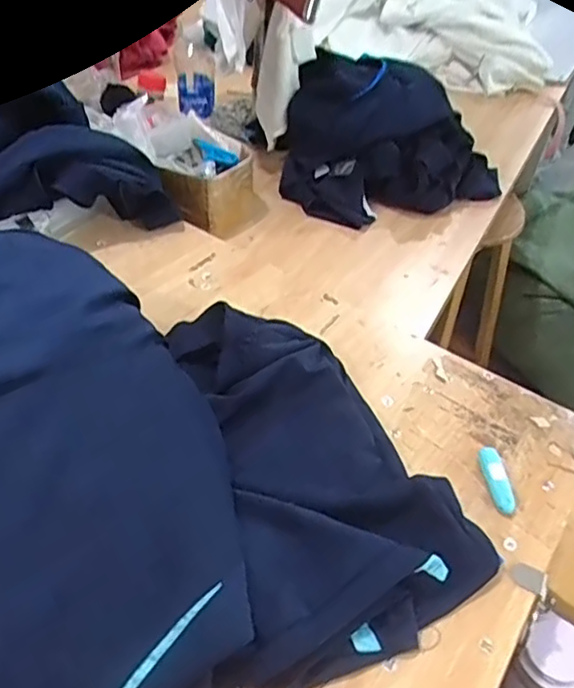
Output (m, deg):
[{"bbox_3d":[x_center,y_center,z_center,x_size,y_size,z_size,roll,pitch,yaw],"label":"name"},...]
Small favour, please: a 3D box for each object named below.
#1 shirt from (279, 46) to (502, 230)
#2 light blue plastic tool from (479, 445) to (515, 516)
[{"bbox_3d":[0.175,-0.310,0.971,0.361,0.167,0.224,7,45,1],"label":"shirt"},{"bbox_3d":[0.199,0.127,0.583,0.020,0.018,0.070,2,45,-5],"label":"light blue plastic tool"}]

